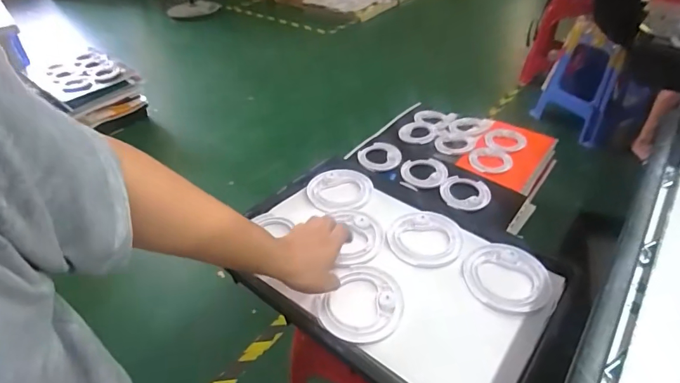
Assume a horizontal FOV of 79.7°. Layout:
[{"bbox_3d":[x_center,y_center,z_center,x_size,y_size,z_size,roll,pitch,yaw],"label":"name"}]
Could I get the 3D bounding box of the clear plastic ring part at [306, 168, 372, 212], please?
[{"bbox_3d":[0.005,-0.002,0.834,0.137,0.013,0.122,-14,40,-14],"label":"clear plastic ring part"}]

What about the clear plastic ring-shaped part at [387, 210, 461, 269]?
[{"bbox_3d":[0.152,0.085,0.729,0.129,0.018,0.122,-2,38,1],"label":"clear plastic ring-shaped part"}]

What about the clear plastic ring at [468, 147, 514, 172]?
[{"bbox_3d":[0.491,-0.102,1.333,0.130,0.023,0.106,11,40,16],"label":"clear plastic ring"}]

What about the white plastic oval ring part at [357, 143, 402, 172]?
[{"bbox_3d":[0.128,-0.115,1.308,0.139,0.014,0.148,-5,38,-3],"label":"white plastic oval ring part"}]

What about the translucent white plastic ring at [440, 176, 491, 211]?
[{"bbox_3d":[0.353,0.001,1.148,0.135,0.008,0.125,-2,38,1],"label":"translucent white plastic ring"}]

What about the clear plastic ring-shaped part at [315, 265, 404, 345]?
[{"bbox_3d":[0.030,0.171,0.634,0.134,0.019,0.135,-5,38,-3],"label":"clear plastic ring-shaped part"}]

